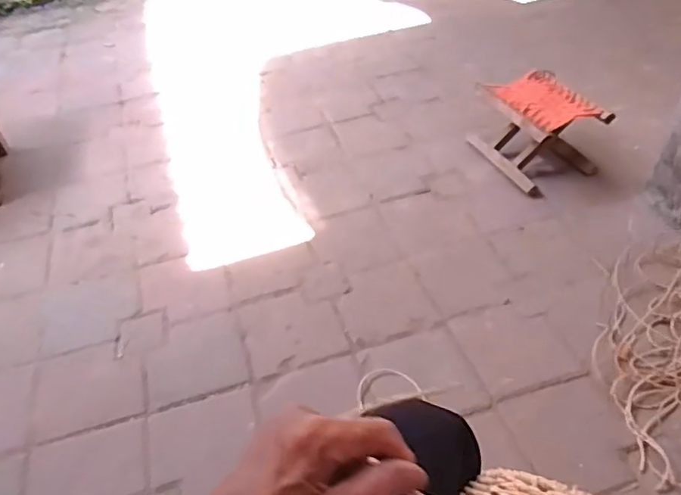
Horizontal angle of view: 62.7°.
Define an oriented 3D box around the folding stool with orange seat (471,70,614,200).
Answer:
[{"bbox_3d":[0.507,-0.310,1.478,0.240,0.198,0.276,-18,46,-14],"label":"folding stool with orange seat"}]

